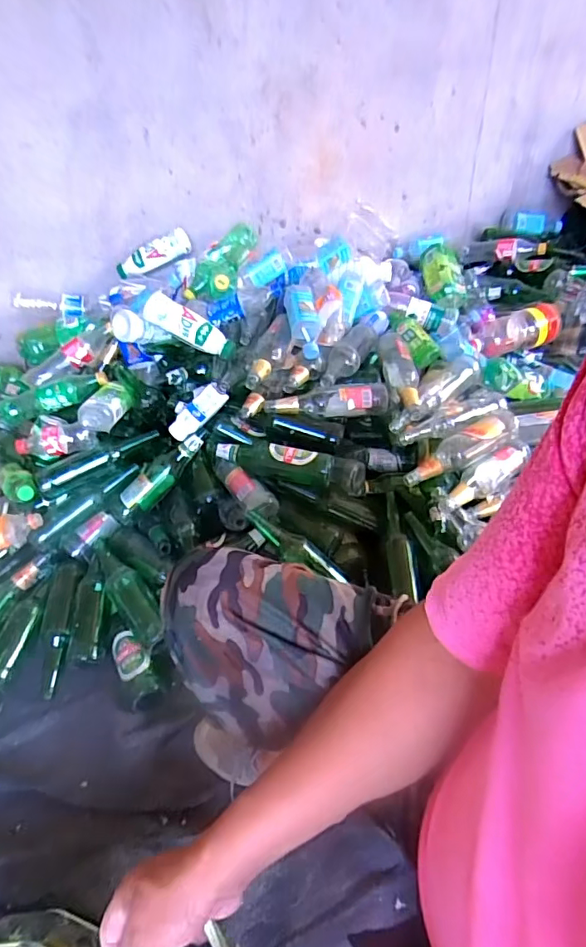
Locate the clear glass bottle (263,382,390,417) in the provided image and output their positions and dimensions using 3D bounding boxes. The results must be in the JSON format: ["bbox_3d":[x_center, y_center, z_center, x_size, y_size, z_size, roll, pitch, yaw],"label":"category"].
[{"bbox_3d":[0.073,-0.150,1.065,0.258,0.063,0.054,-6,45,1],"label":"clear glass bottle"}]

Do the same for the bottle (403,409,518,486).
[{"bbox_3d":[0.332,-0.058,1.012,0.268,0.060,0.071,-22,47,-15],"label":"bottle"}]

